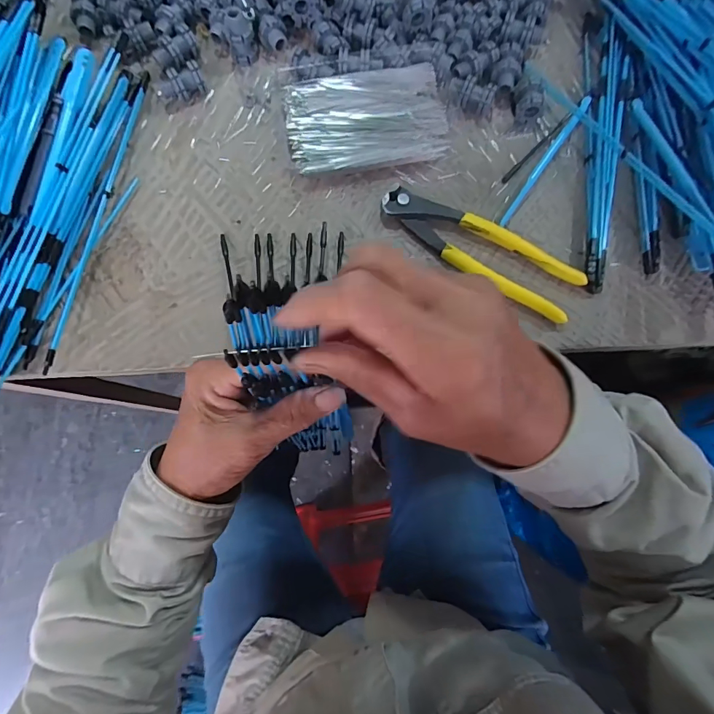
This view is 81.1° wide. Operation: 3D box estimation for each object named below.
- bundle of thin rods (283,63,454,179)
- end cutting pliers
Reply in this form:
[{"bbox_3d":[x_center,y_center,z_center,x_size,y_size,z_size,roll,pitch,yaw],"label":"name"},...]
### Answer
[{"bbox_3d":[0.006,-0.197,0.348,0.127,0.018,0.079,-9,79,-2],"label":"bundle of thin rods"},{"bbox_3d":[0.094,-0.085,0.326,0.164,0.014,0.041,31,80,5],"label":"end cutting pliers"}]

